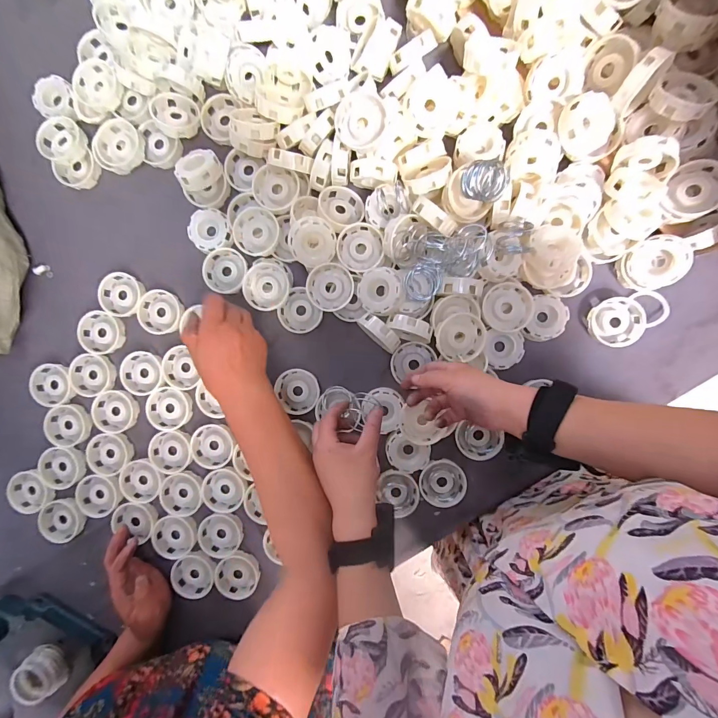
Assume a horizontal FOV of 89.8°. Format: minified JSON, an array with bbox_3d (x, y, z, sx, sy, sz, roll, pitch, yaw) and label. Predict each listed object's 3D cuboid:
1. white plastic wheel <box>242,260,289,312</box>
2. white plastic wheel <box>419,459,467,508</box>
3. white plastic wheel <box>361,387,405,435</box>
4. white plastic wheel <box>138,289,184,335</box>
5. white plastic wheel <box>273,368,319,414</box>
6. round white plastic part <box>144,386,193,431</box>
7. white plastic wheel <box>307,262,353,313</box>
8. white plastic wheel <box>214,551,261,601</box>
[{"bbox_3d":[-0.126,-0.099,0.491,0.058,0.024,0.063,0,95,-3],"label":"white plastic wheel"},{"bbox_3d":[0.114,0.169,0.488,0.059,0.019,0.057,-3,96,-3],"label":"white plastic wheel"},{"bbox_3d":[0.033,0.066,0.484,0.056,0.010,0.054,0,95,-3],"label":"white plastic wheel"},{"bbox_3d":[-0.284,-0.067,0.519,0.061,0.022,0.061,0,95,-3],"label":"white plastic wheel"},{"bbox_3d":[-0.085,0.045,0.503,0.059,0.019,0.063,0,95,-3],"label":"white plastic wheel"},{"bbox_3d":[-0.274,0.072,0.518,0.059,0.021,0.060,0,95,-3],"label":"round white plastic part"},{"bbox_3d":[-0.037,-0.095,0.477,0.059,0.015,0.061,2,100,10],"label":"white plastic wheel"},{"bbox_3d":[-0.177,0.315,0.522,0.061,0.014,0.058,0,95,-3],"label":"white plastic wheel"}]

